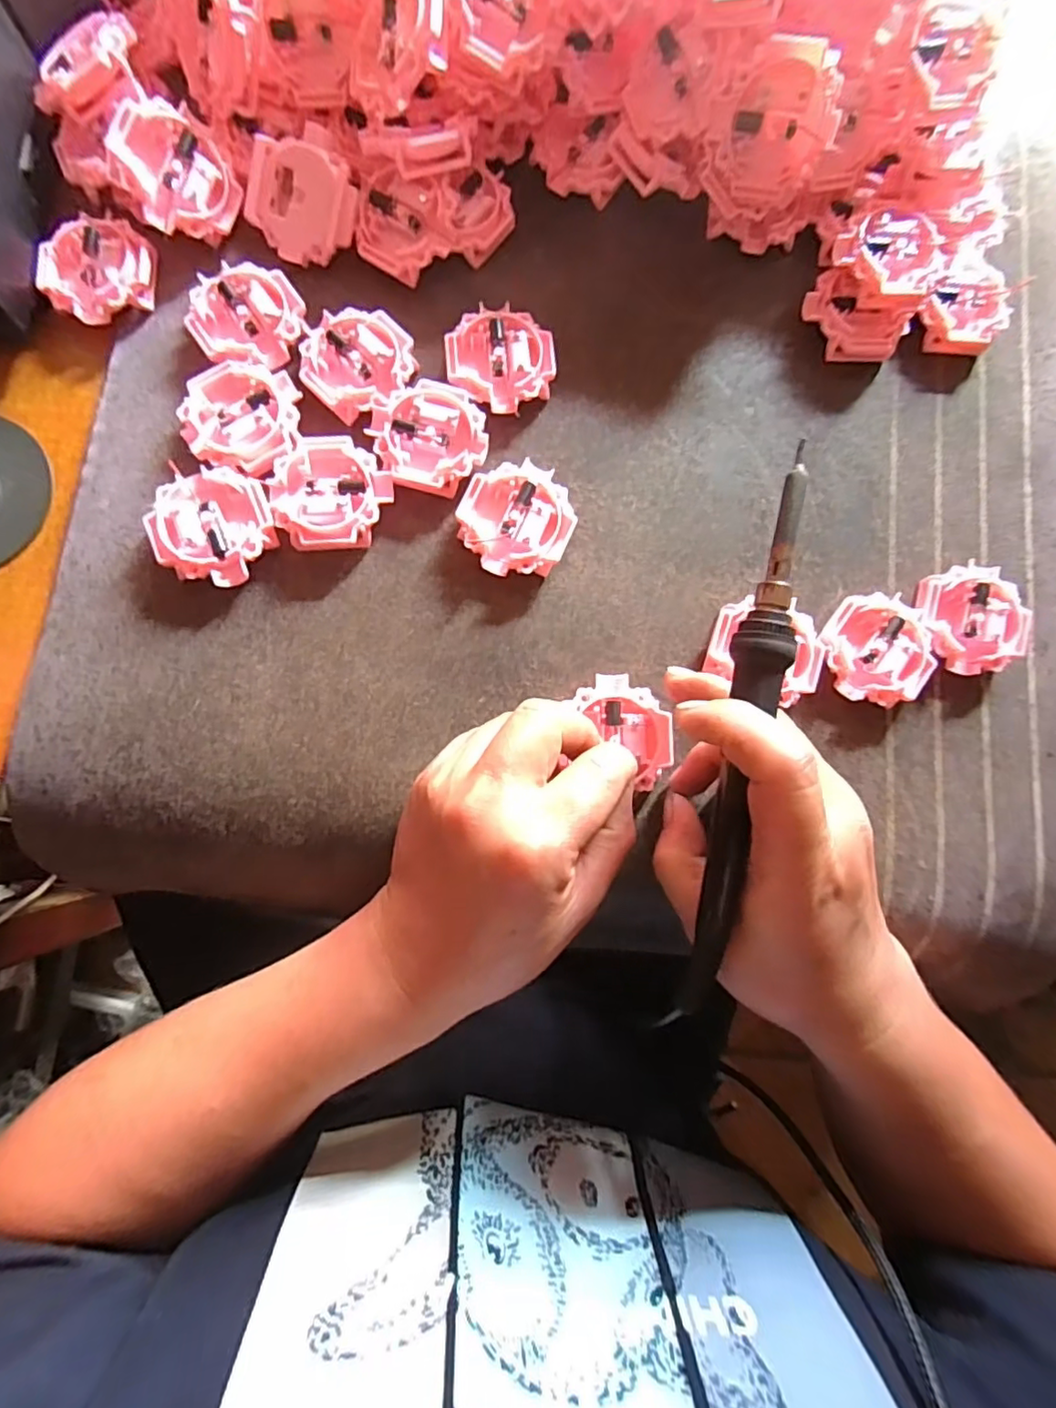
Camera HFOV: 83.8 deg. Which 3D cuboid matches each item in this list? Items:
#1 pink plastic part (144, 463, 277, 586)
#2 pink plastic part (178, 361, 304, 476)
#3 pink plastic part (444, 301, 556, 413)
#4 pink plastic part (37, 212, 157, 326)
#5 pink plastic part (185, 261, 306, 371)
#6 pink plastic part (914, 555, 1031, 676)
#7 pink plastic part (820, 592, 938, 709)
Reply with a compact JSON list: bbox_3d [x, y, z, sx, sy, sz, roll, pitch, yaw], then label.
[{"bbox_3d":[-0.144,-0.081,0.271,0.051,0.016,0.052,19,81,-1],"label":"pink plastic part"},{"bbox_3d":[-0.135,-0.134,0.281,0.050,0.017,0.052,1,81,-4],"label":"pink plastic part"},{"bbox_3d":[-0.014,-0.169,0.293,0.051,0.015,0.051,-3,82,-5],"label":"pink plastic part"},{"bbox_3d":[-0.210,-0.212,0.289,0.052,0.015,0.048,1,81,-4],"label":"pink plastic part"},{"bbox_3d":[-0.137,-0.186,0.289,0.051,0.015,0.051,6,81,-3],"label":"pink plastic part"},{"bbox_3d":[0.218,-0.041,0.291,0.051,0.015,0.052,-15,83,-6],"label":"pink plastic part"},{"bbox_3d":[0.168,-0.026,0.285,0.051,0.013,0.052,1,81,-4],"label":"pink plastic part"}]

